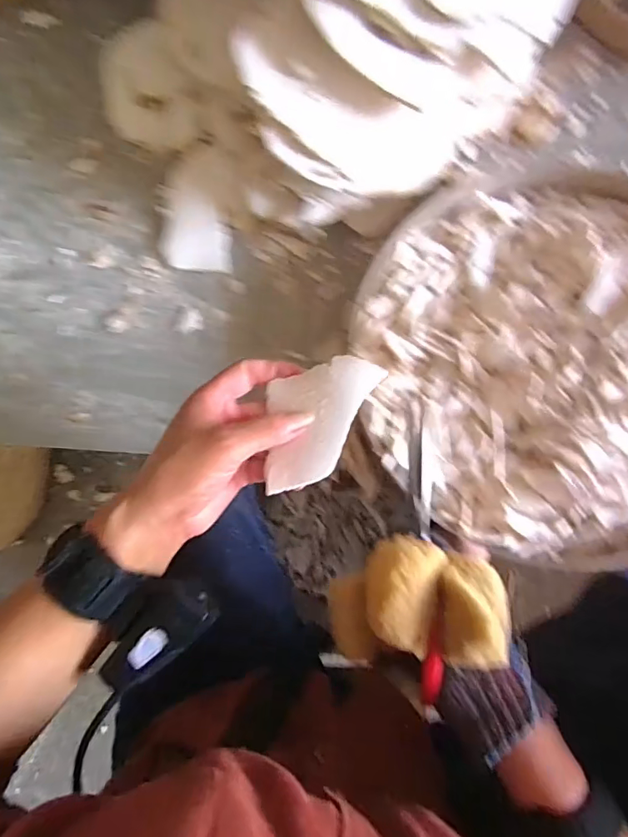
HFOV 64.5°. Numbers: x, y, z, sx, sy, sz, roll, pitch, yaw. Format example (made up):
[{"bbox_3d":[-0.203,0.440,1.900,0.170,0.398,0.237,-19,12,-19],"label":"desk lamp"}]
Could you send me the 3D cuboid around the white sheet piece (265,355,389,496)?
[{"bbox_3d":[0.006,0.001,0.322,0.090,0.008,0.070,-21,76,9],"label":"white sheet piece"}]

